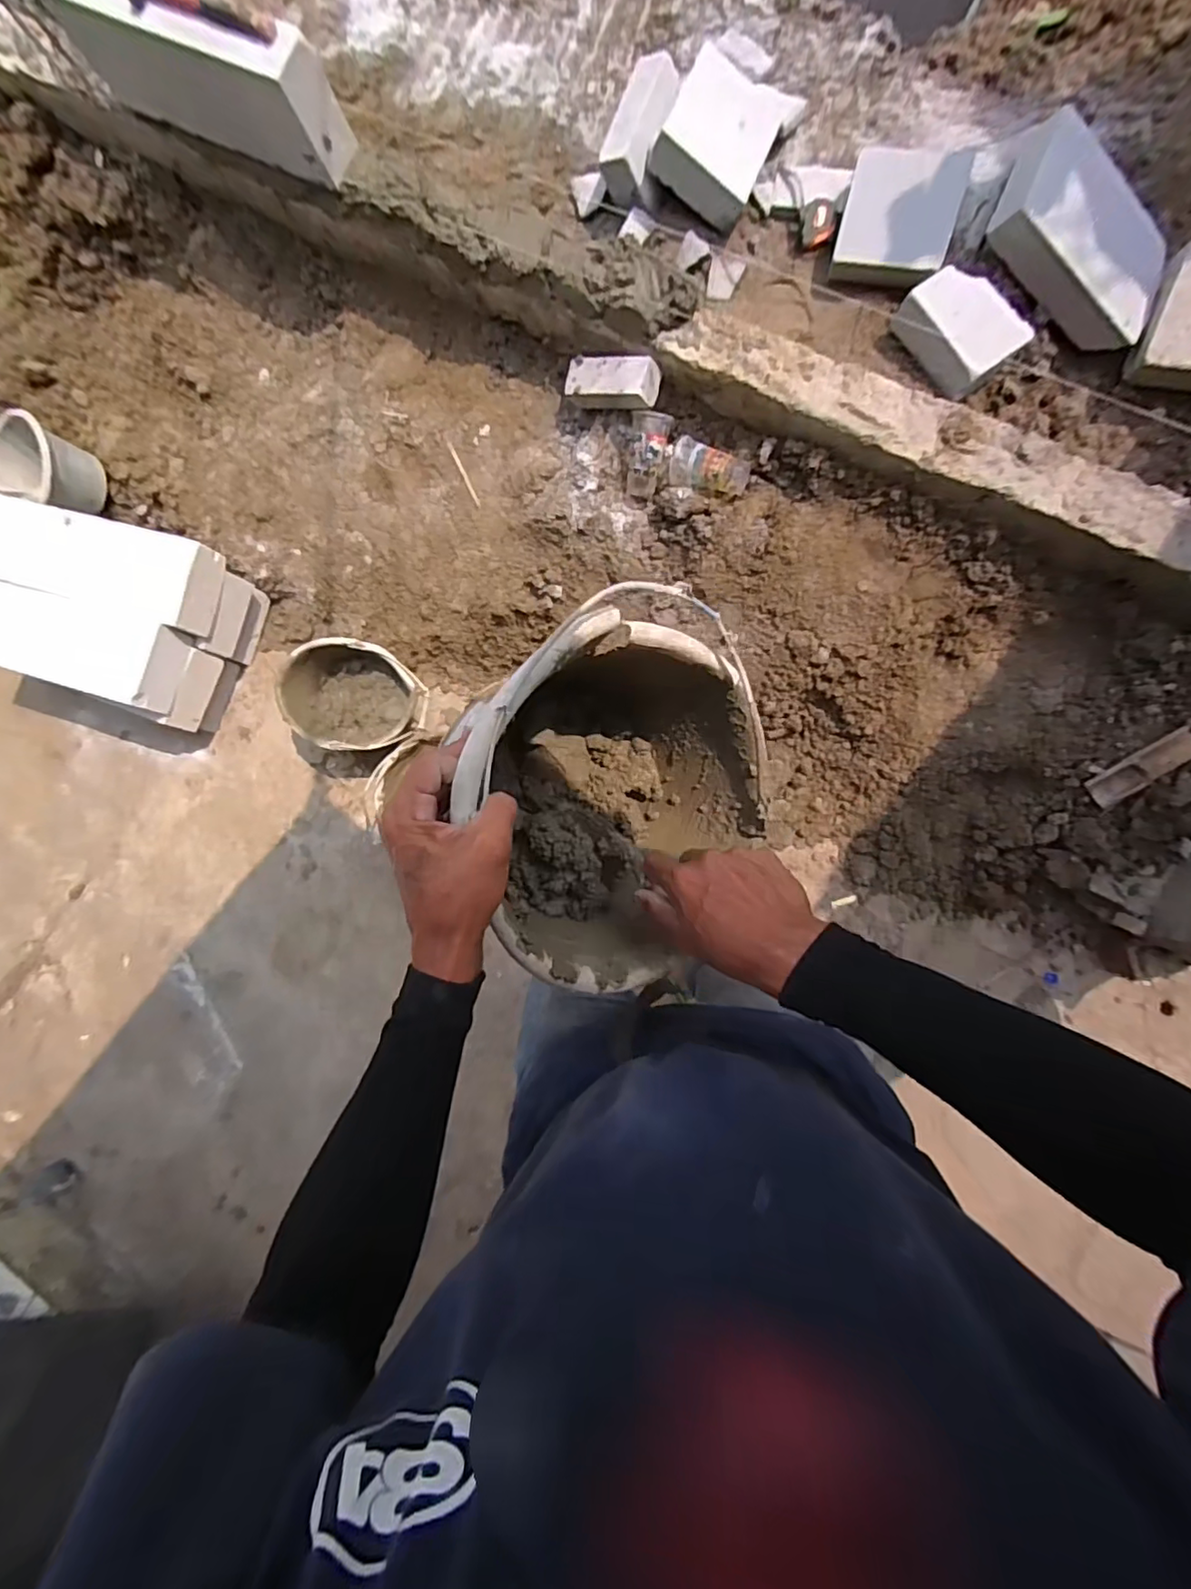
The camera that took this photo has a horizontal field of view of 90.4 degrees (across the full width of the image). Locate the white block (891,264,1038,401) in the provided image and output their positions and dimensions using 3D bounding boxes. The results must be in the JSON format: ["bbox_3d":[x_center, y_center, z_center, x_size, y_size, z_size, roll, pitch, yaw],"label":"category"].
[{"bbox_3d":[0.629,-0.814,1.028,0.125,0.065,0.201,-41,83,4],"label":"white block"}]

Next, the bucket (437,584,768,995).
[{"bbox_3d":[0.015,-0.003,0.491,0.234,0.254,0.261,40,93,8],"label":"bucket"}]

